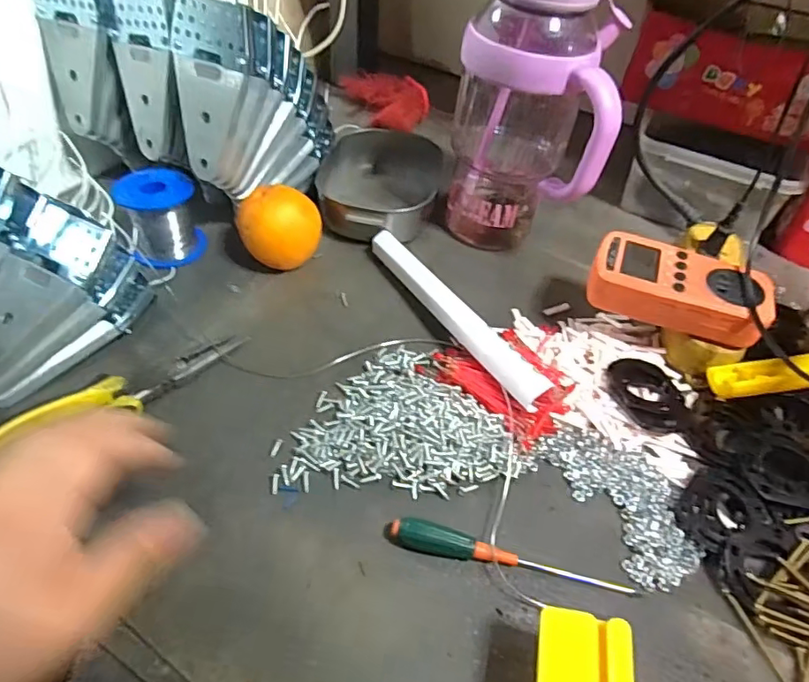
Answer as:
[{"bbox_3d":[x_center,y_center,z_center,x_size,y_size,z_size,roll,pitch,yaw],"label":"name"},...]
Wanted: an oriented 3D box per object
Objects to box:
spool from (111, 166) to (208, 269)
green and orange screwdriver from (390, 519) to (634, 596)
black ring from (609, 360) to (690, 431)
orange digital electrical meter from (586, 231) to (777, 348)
[{"bbox_3d":[-0.218,-0.115,0.488,0.061,0.064,0.076,-18,51,-18],"label":"spool"},{"bbox_3d":[0.064,0.130,0.324,0.145,0.017,0.014,11,48,7],"label":"green and orange screwdriver"},{"bbox_3d":[0.181,0.040,0.406,0.047,0.012,0.062,-13,50,-14],"label":"black ring"},{"bbox_3d":[0.212,-0.041,0.424,0.127,0.031,0.065,19,49,12],"label":"orange digital electrical meter"}]

